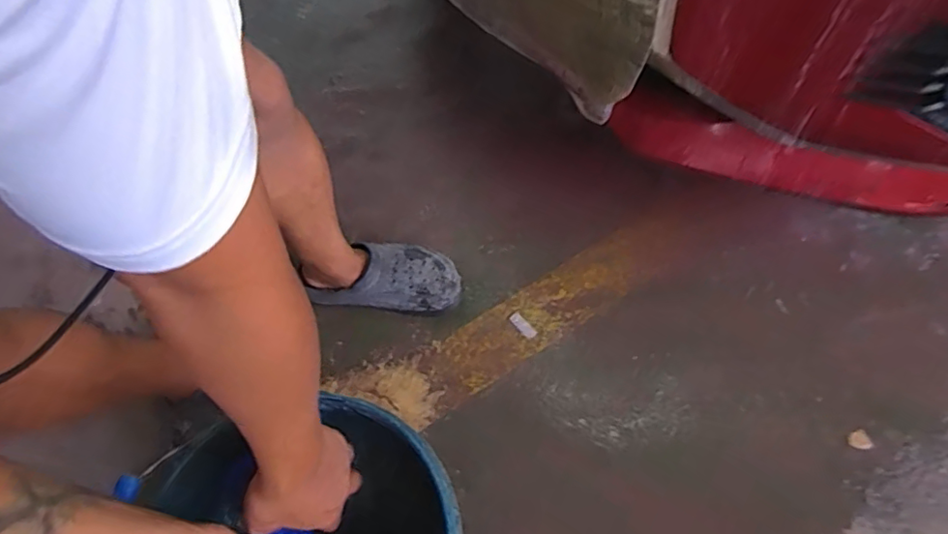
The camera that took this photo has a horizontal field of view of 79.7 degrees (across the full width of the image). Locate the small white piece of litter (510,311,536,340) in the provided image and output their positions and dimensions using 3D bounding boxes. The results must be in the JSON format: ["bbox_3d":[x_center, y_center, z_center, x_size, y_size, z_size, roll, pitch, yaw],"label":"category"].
[{"bbox_3d":[0.082,0.098,0.950,0.019,0.004,0.052,-40,71,-13],"label":"small white piece of litter"}]

